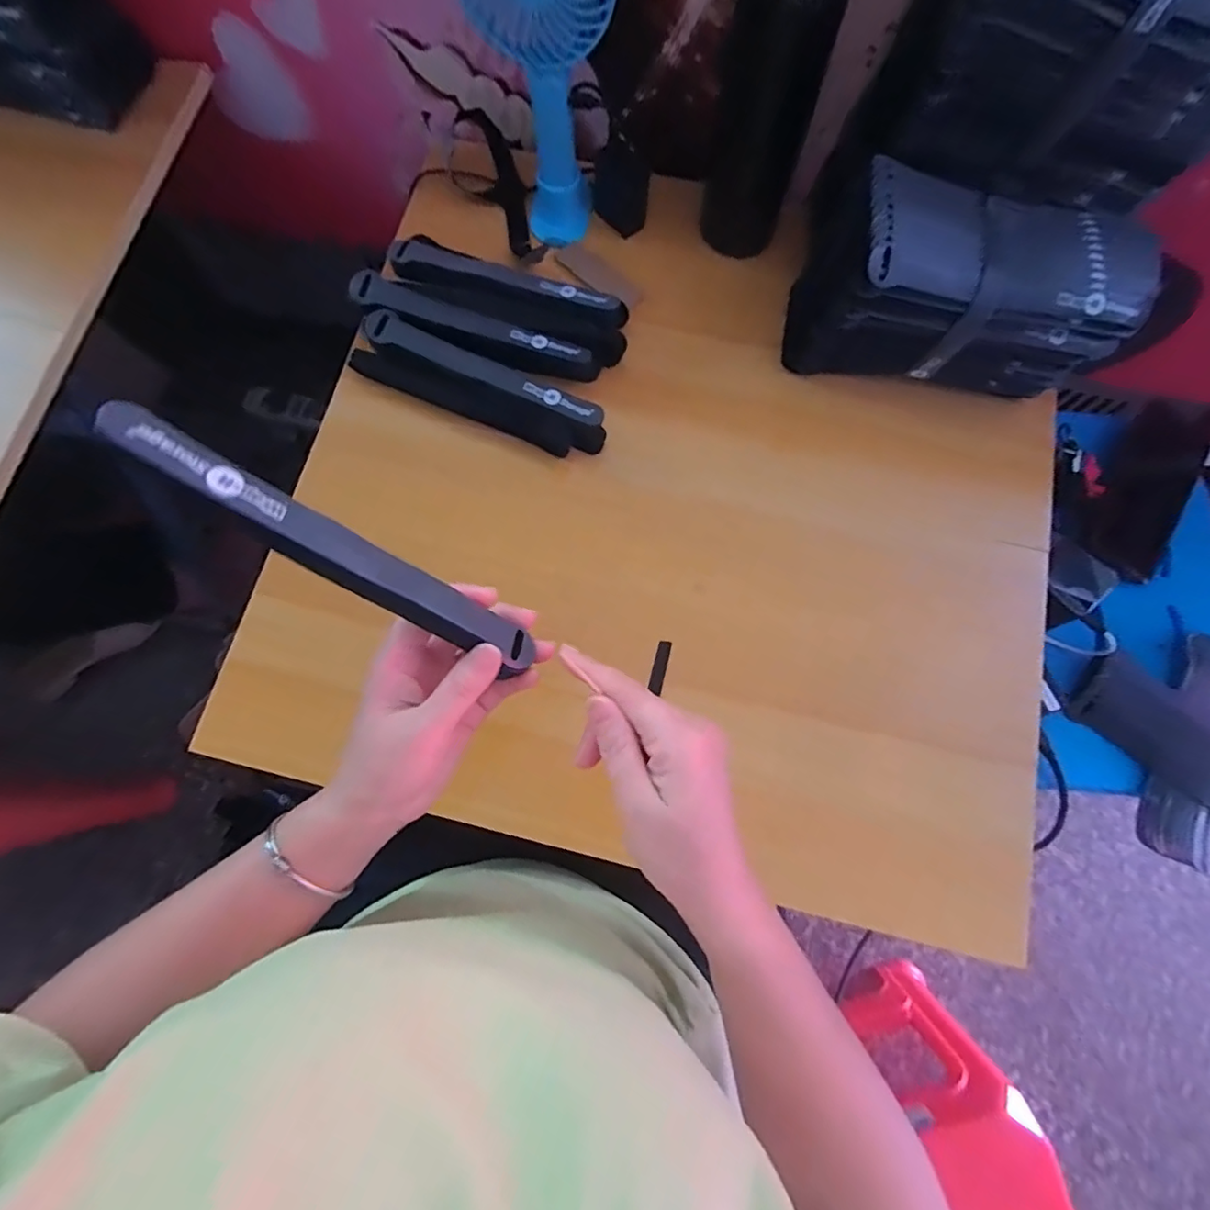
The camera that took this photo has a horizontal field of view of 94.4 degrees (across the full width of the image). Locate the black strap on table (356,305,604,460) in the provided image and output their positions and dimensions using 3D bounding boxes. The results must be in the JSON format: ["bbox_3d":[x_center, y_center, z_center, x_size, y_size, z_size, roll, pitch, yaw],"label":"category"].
[{"bbox_3d":[-0.104,-0.173,0.449,0.220,0.045,0.044,24,78,7],"label":"black strap on table"}]

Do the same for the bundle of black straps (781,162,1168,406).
[{"bbox_3d":[0.268,-0.240,0.427,0.229,0.123,0.105,7,76,3],"label":"bundle of black straps"}]

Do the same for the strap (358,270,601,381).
[{"bbox_3d":[-0.106,-0.220,0.453,0.199,0.020,0.031,21,84,0],"label":"strap"}]

